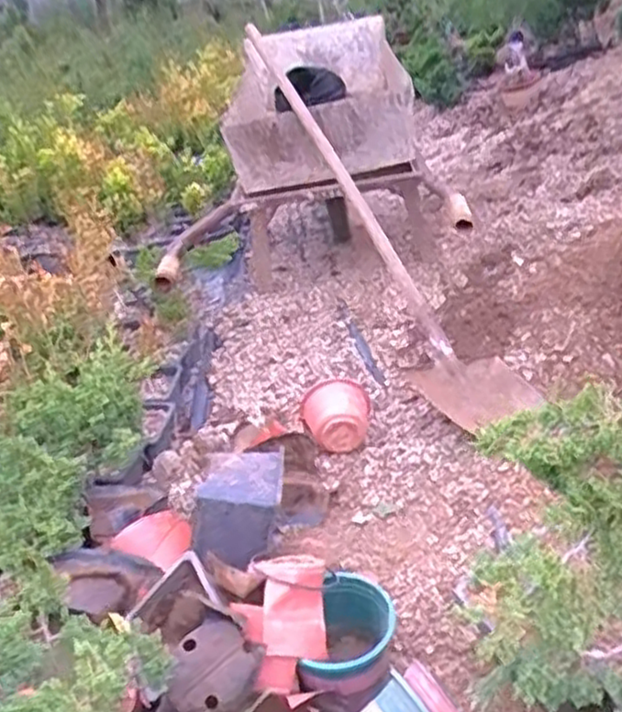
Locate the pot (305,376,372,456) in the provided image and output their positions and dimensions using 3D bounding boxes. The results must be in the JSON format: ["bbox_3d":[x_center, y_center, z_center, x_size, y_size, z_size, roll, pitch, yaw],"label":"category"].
[{"bbox_3d":[0.053,0.125,1.422,0.124,0.107,0.140,-6,28,1],"label":"pot"}]

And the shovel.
[{"bbox_3d":[0.096,-0.386,1.828,0.189,0.112,1.461,-16,55,-17],"label":"shovel"}]

